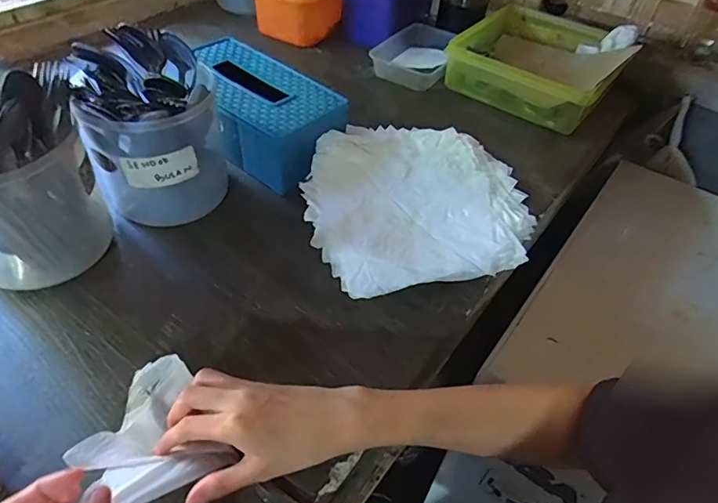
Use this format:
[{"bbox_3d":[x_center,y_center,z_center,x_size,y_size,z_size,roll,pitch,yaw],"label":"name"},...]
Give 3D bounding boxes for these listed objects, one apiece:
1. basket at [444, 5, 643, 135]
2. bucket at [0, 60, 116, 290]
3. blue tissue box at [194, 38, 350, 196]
[{"bbox_3d":[0.292,-0.296,0.795,0.234,0.090,0.239,36,53,25],"label":"basket"},{"bbox_3d":[-0.323,-0.068,0.461,0.122,0.176,0.136,37,53,26],"label":"bucket"},{"bbox_3d":[-0.129,-0.178,0.637,0.247,0.080,0.123,35,53,25],"label":"blue tissue box"}]

